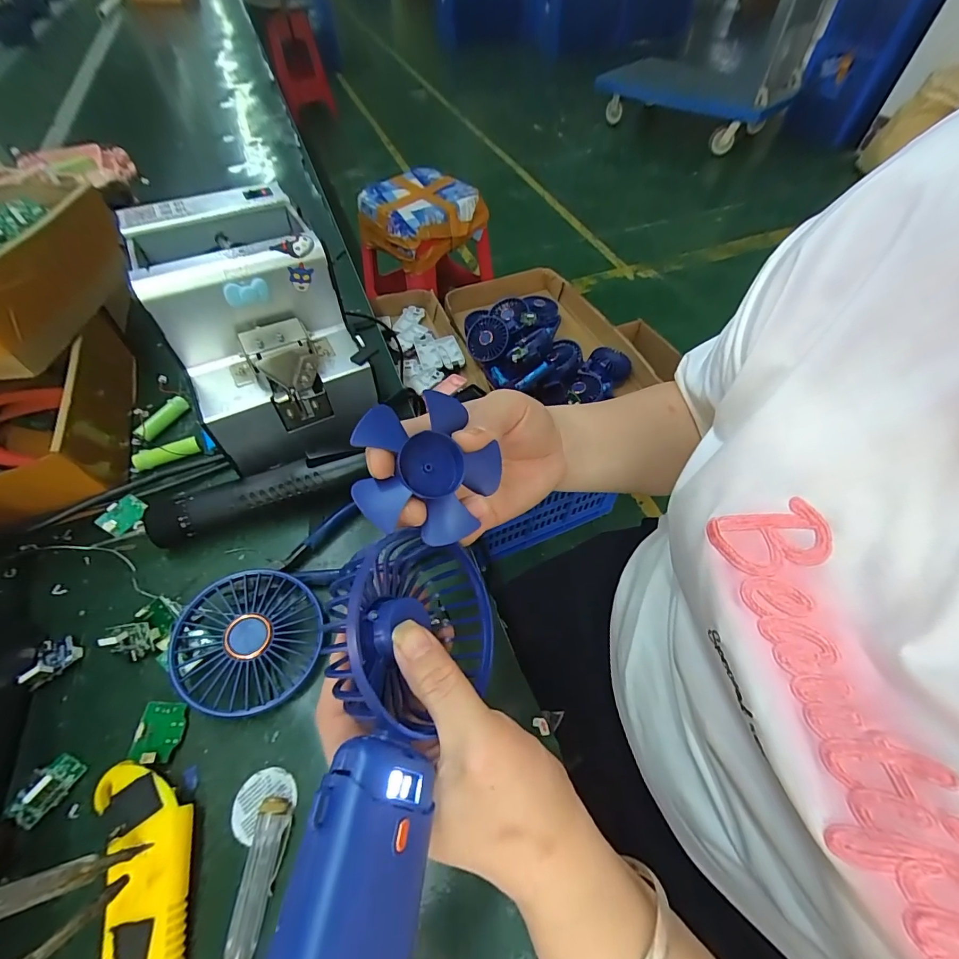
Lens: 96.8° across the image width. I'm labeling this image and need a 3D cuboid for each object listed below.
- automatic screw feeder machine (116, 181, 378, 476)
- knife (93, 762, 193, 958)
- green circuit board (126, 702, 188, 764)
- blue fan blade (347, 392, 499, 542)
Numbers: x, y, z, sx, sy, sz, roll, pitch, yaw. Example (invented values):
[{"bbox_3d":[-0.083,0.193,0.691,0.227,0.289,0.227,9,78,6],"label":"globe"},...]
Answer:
[{"bbox_3d":[-0.175,-0.118,0.351,0.120,0.149,0.161,-24,59,-16],"label":"automatic screw feeder machine"},{"bbox_3d":[-0.157,0.211,0.201,0.040,0.022,0.139,-19,58,-13],"label":"knife"},{"bbox_3d":[-0.186,0.147,0.248,0.022,0.004,0.031,19,47,-30],"label":"green circuit board"},{"bbox_3d":[-0.024,-0.006,0.204,0.069,0.019,0.069,8,68,-22],"label":"blue fan blade"}]

